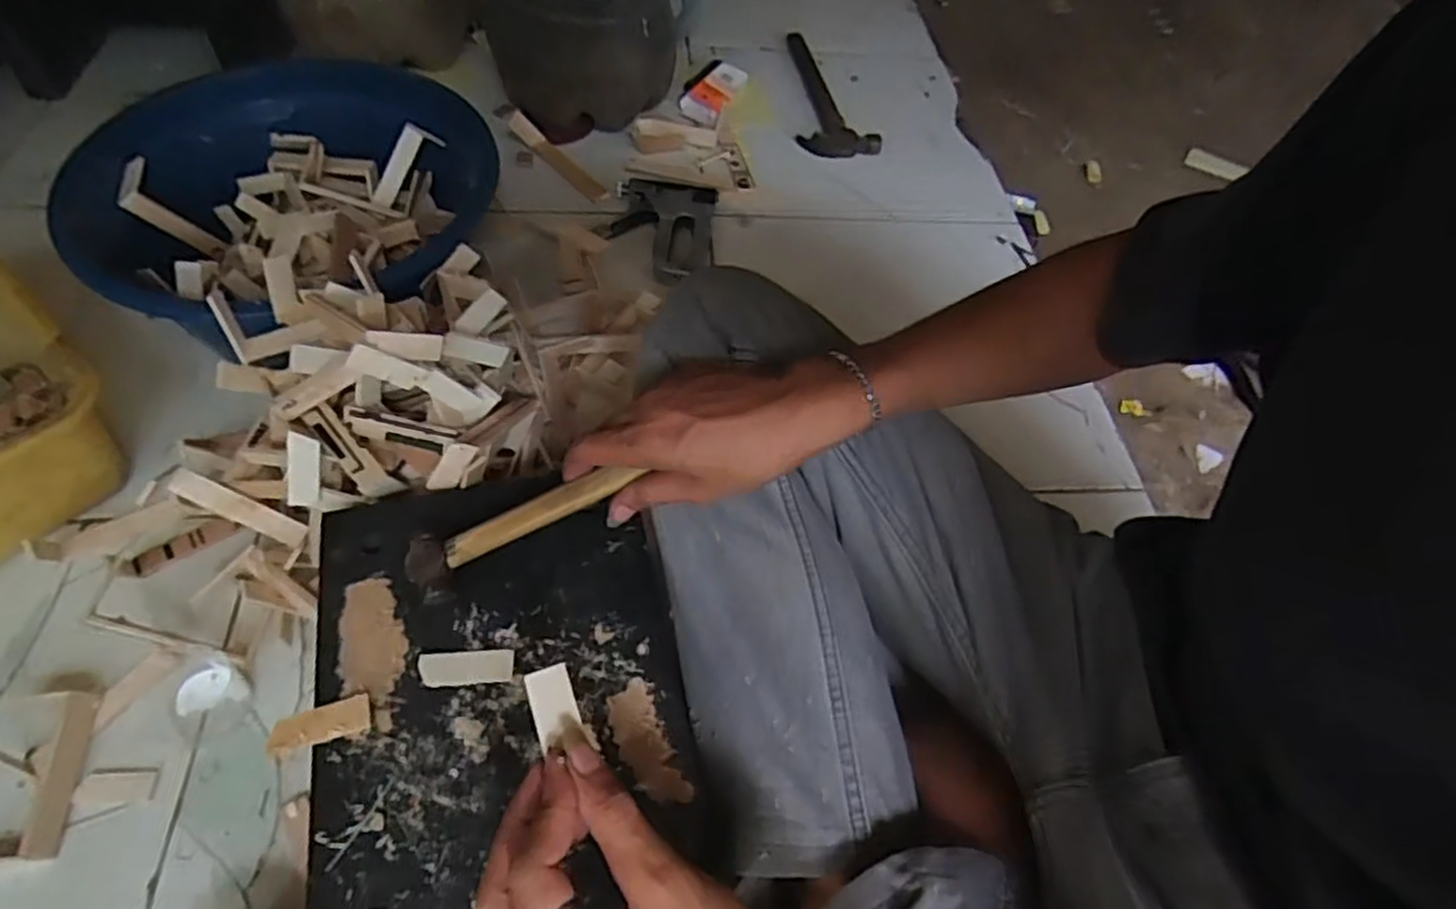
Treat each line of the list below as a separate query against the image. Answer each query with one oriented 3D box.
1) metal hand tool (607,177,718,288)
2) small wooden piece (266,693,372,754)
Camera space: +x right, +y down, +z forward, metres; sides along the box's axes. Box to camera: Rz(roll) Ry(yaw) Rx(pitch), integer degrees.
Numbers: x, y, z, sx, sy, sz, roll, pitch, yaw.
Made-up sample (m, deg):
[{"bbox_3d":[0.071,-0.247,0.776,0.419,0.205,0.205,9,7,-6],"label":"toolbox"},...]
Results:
[{"bbox_3d":[-0.075,-0.259,0.853,0.115,0.024,0.167,4,55,-3],"label":"metal hand tool"},{"bbox_3d":[-0.228,0.150,0.422,0.051,0.004,0.021,-11,60,-20],"label":"small wooden piece"}]

